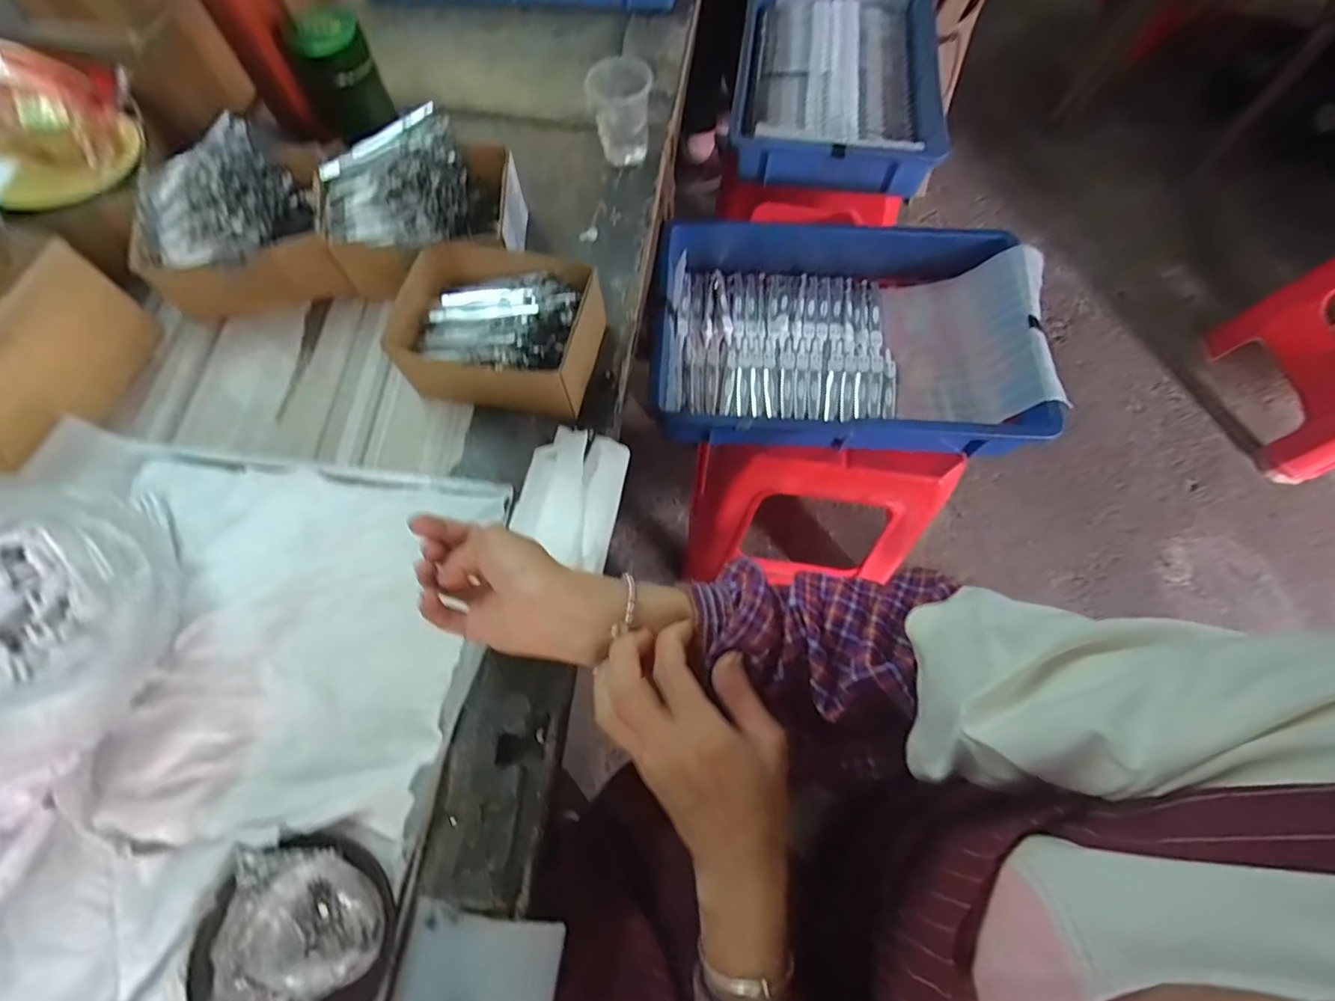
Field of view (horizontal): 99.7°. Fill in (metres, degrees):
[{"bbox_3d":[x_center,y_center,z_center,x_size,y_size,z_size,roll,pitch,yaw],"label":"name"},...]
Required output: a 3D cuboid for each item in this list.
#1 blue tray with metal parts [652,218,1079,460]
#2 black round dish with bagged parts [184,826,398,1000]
[{"bbox_3d":[0.201,-0.193,0.661,0.418,0.089,0.291,2,67,1],"label":"blue tray with metal parts"},{"bbox_3d":[-0.221,0.259,0.325,0.109,0.029,0.112,0,67,1],"label":"black round dish with bagged parts"}]

